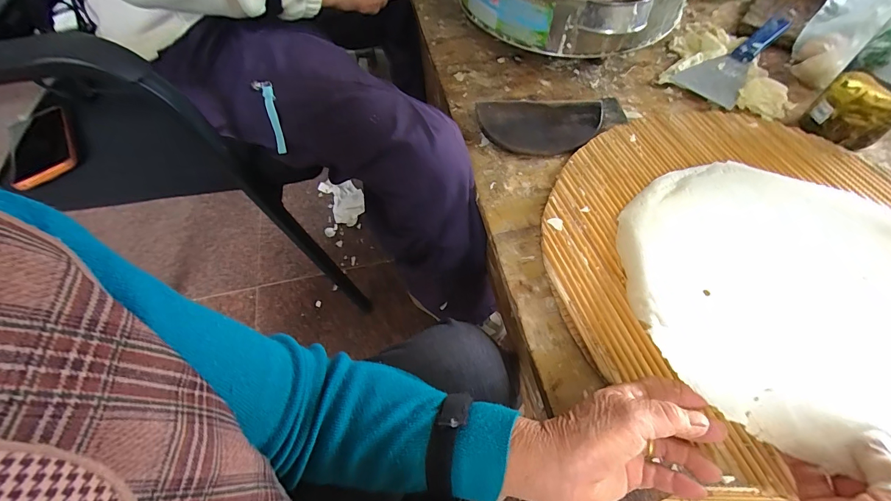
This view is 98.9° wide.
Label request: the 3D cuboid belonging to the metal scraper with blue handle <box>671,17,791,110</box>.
[{"bbox_3d":[0.455,-0.306,0.586,0.208,0.026,0.087,-39,66,-20],"label":"metal scraper with blue handle"}]

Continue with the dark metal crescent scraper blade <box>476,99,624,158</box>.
[{"bbox_3d":[0.149,-0.173,0.520,0.200,0.029,0.090,-6,59,-3],"label":"dark metal crescent scraper blade"}]

